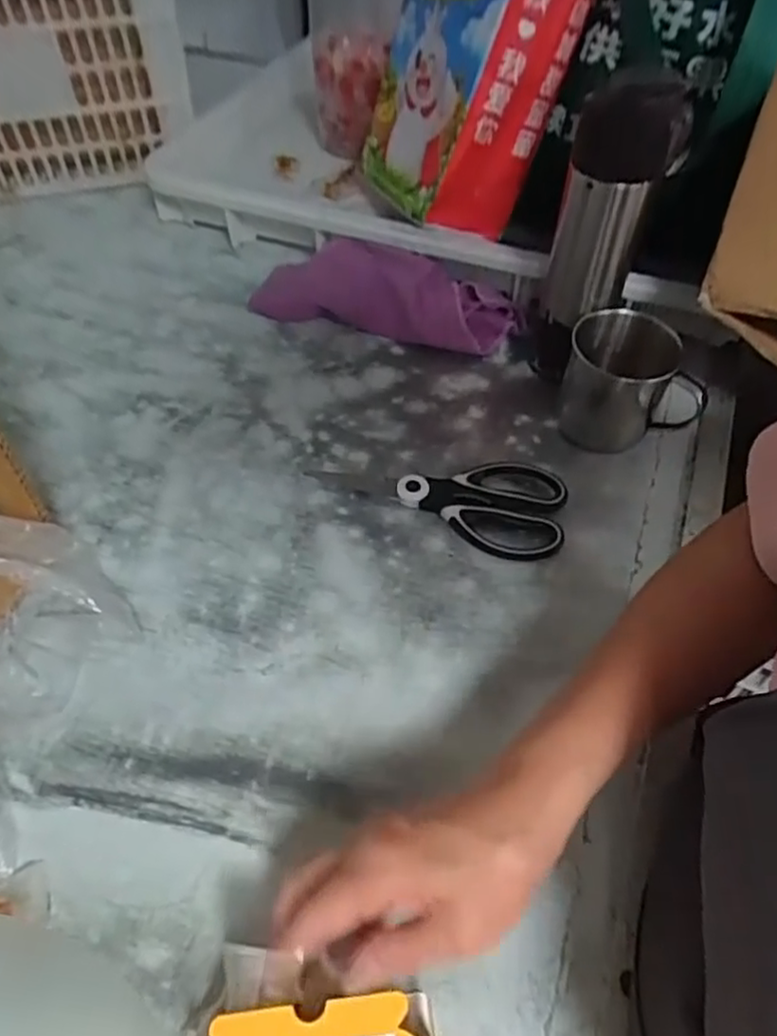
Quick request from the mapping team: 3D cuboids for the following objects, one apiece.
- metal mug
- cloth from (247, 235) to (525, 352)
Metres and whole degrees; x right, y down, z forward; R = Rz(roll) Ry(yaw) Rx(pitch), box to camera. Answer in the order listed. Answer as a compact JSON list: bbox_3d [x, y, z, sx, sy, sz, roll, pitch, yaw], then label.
[{"bbox_3d":[0.187,-0.107,0.546,0.093,0.087,0.081,7,51,6],"label":"metal mug"},{"bbox_3d":[-0.005,-0.216,0.663,0.252,0.050,0.079,14,52,11],"label":"cloth"}]

